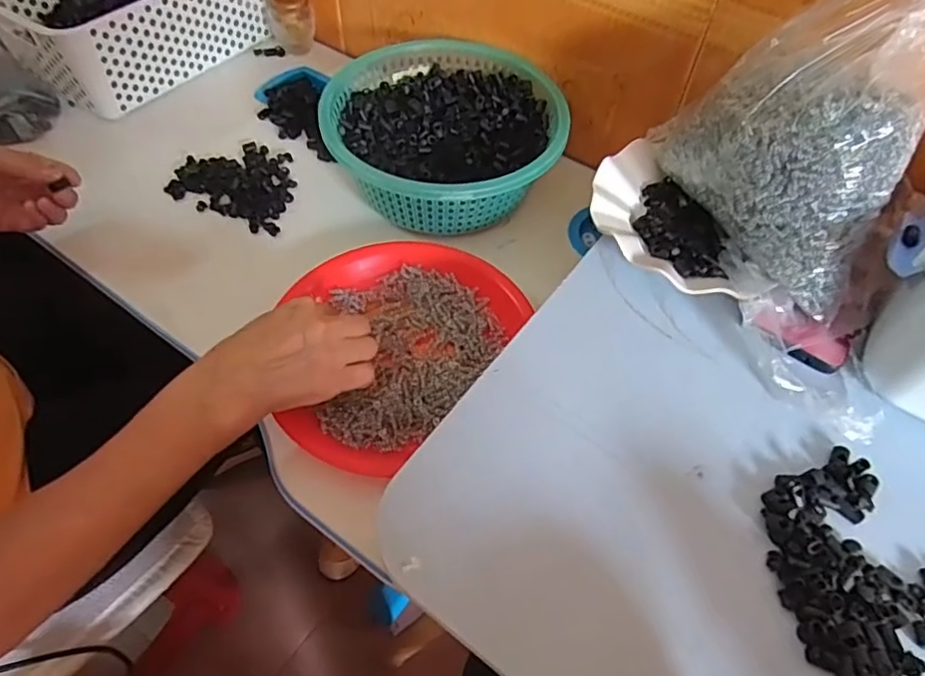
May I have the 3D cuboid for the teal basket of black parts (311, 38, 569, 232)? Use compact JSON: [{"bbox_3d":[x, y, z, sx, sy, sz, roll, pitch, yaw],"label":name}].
[{"bbox_3d":[-0.025,-0.208,0.626,0.226,0.090,0.220,1,55,-1],"label":"teal basket of black parts"}]

